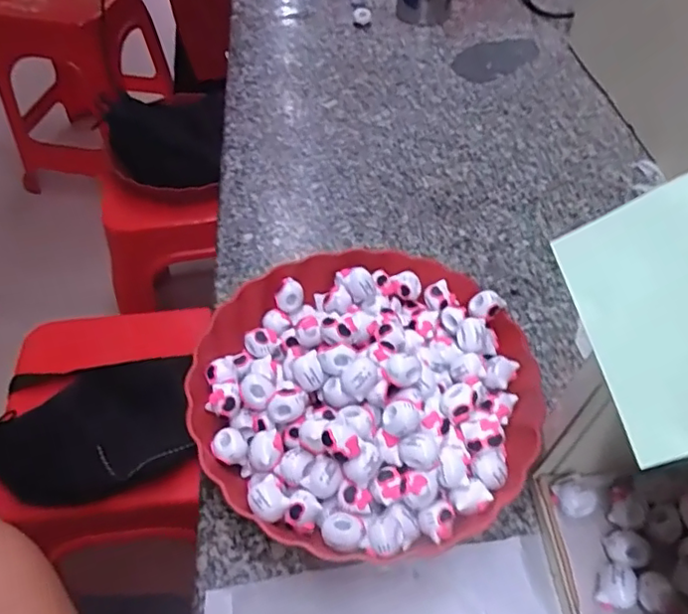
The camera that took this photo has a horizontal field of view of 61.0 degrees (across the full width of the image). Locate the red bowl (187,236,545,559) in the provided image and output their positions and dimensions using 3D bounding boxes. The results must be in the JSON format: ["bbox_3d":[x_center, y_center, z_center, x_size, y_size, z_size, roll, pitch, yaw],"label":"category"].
[{"bbox_3d":[0.018,0.054,0.413,0.234,0.067,0.228,1,51,-1],"label":"red bowl"}]

